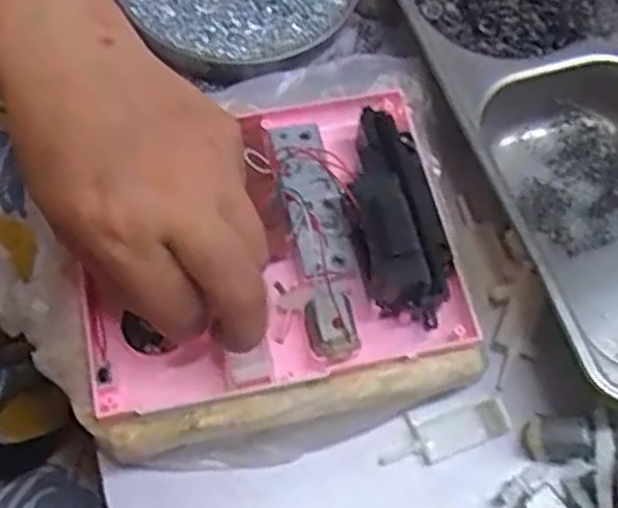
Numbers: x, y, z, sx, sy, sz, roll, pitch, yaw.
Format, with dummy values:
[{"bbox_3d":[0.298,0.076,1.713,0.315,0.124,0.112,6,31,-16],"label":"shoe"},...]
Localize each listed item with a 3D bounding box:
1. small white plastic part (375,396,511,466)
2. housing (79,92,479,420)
[{"bbox_3d":[0.059,0.078,0.349,0.057,0.016,0.023,-20,69,-10],"label":"small white plastic part"},{"bbox_3d":[-0.021,-0.008,0.342,0.162,0.039,0.137,-11,67,-6],"label":"housing"}]

